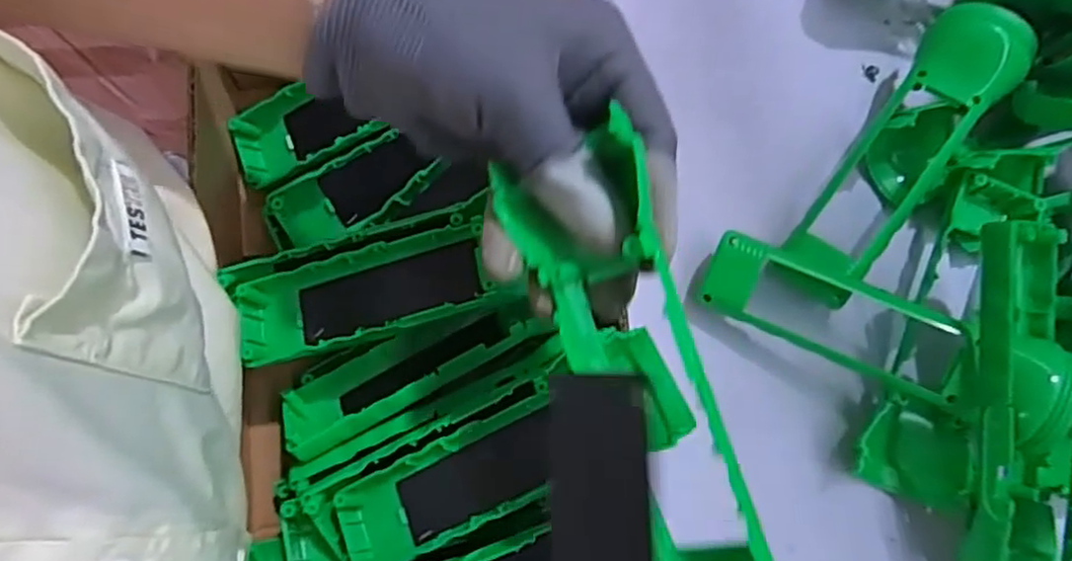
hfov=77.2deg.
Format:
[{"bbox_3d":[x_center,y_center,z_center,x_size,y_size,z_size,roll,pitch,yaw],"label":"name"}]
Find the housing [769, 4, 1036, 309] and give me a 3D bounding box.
[{"bbox_3d":[0.180,-0.058,0.336,0.045,0.056,0.160,35,81,7],"label":"housing"}]

